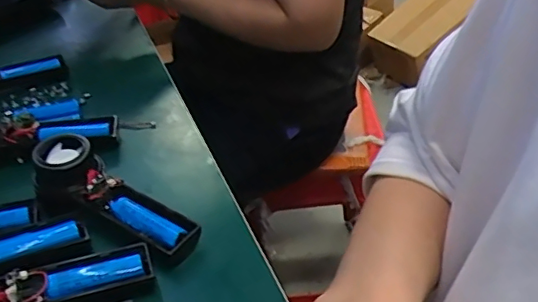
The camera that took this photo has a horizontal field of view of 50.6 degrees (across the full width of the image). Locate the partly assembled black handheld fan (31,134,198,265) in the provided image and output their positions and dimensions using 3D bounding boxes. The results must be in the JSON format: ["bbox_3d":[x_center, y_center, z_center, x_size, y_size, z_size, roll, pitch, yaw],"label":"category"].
[{"bbox_3d":[-0.132,0.039,0.457,0.157,0.045,0.062,25,47,34],"label":"partly assembled black handheld fan"}]

